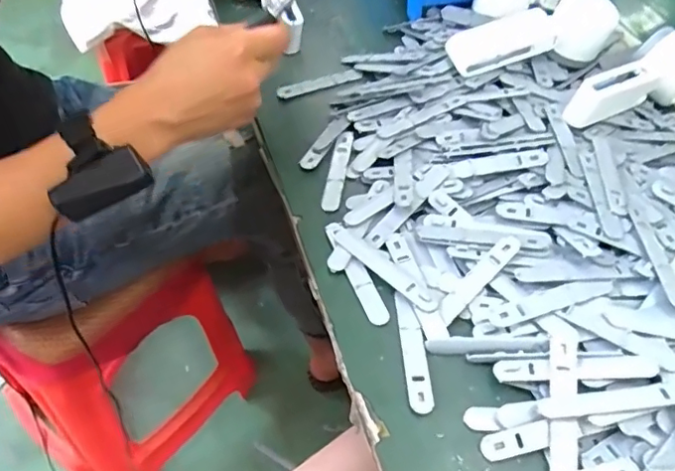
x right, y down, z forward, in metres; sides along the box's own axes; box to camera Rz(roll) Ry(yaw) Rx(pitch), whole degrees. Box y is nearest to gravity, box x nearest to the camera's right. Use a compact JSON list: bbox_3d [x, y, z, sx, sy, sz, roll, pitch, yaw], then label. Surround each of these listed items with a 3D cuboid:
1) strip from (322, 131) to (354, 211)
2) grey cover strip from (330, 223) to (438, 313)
[{"bbox_3d":[0.000,-0.058,0.492,0.015,0.004,0.095,9,51,5],"label":"strip"},{"bbox_3d":[0.033,0.021,0.415,0.017,0.010,0.103,-36,61,-27],"label":"grey cover strip"}]

